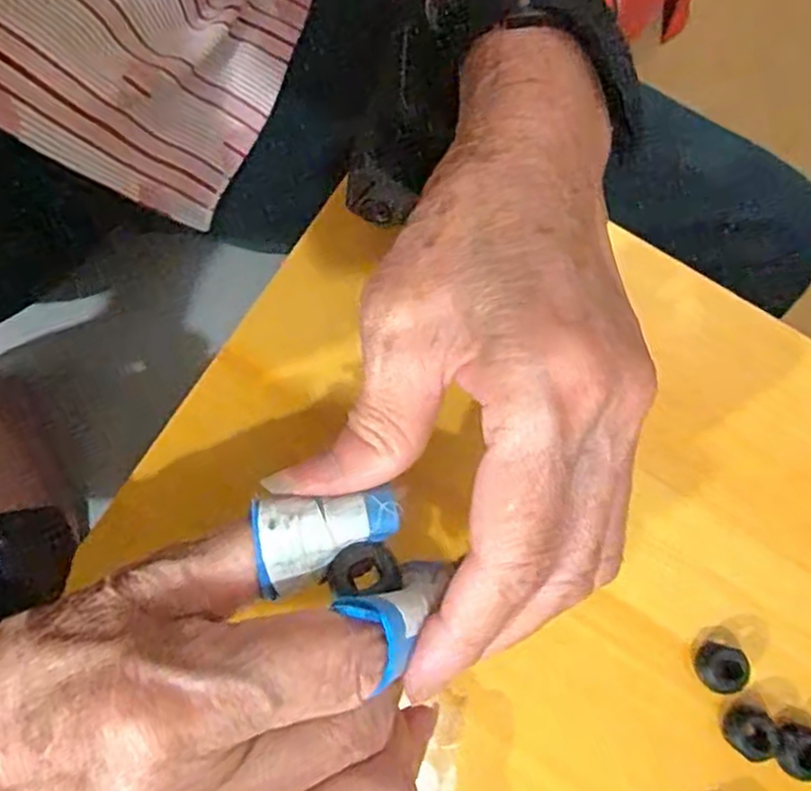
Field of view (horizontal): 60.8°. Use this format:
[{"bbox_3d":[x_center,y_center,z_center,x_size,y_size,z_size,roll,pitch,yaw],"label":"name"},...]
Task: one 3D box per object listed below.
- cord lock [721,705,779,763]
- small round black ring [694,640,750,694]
[{"bbox_3d":[0.121,0.118,0.242,0.014,0.011,0.017,22,77,4],"label":"cord lock"},{"bbox_3d":[0.113,0.098,0.247,0.015,0.011,0.016,0,76,-1],"label":"small round black ring"}]

